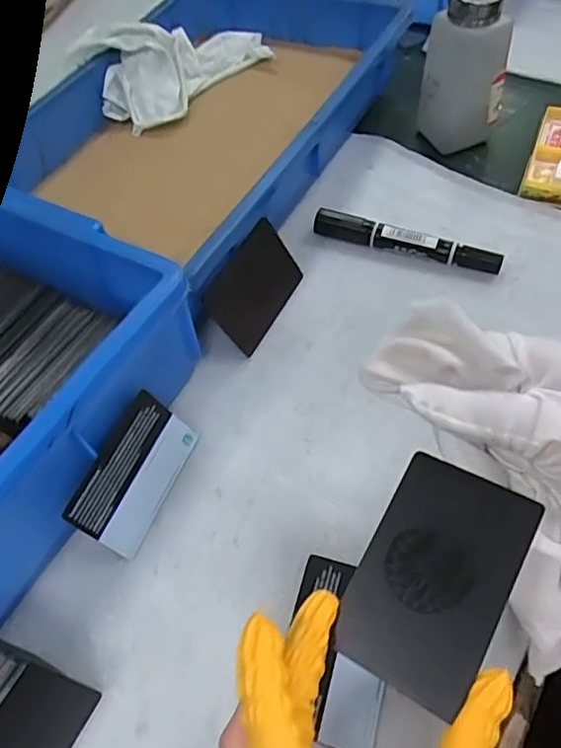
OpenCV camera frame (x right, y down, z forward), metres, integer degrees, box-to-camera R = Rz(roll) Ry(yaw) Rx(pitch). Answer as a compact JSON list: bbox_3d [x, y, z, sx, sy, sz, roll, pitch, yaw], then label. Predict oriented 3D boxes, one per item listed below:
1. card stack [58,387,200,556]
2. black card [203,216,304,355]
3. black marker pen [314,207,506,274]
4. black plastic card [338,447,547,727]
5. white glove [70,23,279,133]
[{"bbox_3d":[-0.086,0.057,0.337,0.007,0.051,0.085,-6,49,44],"label":"card stack"},{"bbox_3d":[-0.018,-0.064,0.408,0.004,0.055,0.086,-7,45,49],"label":"black card"},{"bbox_3d":[0.096,-0.102,0.439,0.143,0.019,0.018,16,57,13],"label":"black marker pen"},{"bbox_3d":[0.059,0.076,0.219,0.052,0.005,0.084,23,73,27],"label":"black plastic card"},{"bbox_3d":[-0.104,-0.302,0.540,0.116,0.061,0.158,39,68,24],"label":"white glove"}]

